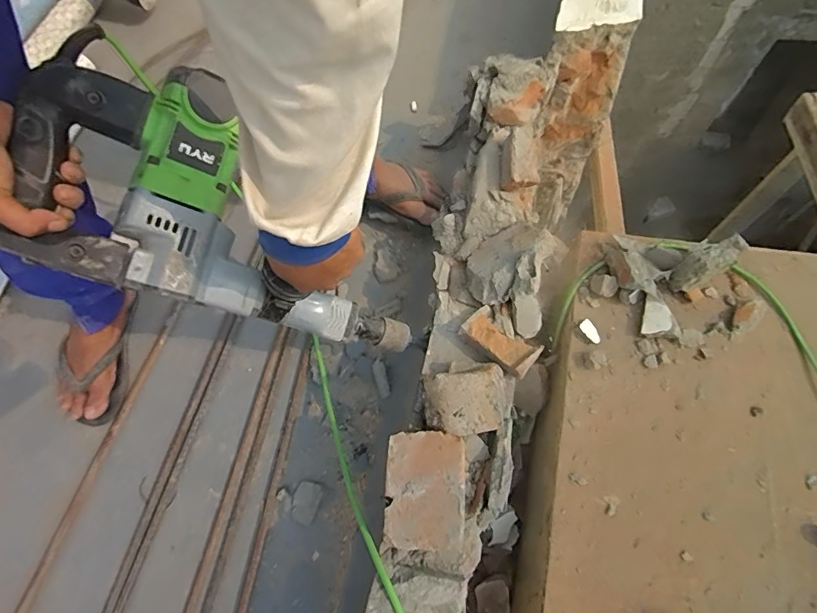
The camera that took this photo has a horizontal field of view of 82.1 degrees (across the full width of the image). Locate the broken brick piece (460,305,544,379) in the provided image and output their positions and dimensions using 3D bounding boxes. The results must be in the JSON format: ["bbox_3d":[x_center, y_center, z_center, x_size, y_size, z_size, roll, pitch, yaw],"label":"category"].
[{"bbox_3d":[0.119,0.045,0.607,0.057,0.045,0.101,-41,70,-12],"label":"broken brick piece"}]

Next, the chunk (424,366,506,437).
[{"bbox_3d":[0.065,0.113,0.562,0.087,0.035,0.076,-9,92,4],"label":"chunk"}]

